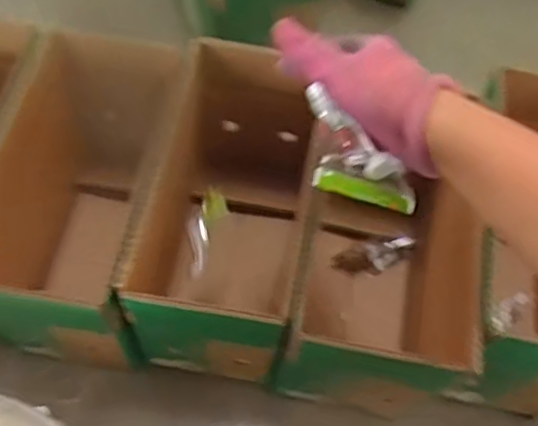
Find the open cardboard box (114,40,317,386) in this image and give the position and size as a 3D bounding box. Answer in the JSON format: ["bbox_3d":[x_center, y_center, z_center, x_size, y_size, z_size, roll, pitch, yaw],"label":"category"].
[{"bbox_3d":[-0.040,0.004,0.654,0.133,0.213,0.287,9,62,3],"label":"open cardboard box"}]

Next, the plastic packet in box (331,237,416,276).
[{"bbox_3d":[0.125,0.053,0.747,0.098,0.017,0.034,-8,63,-6],"label":"plastic packet in box"}]

